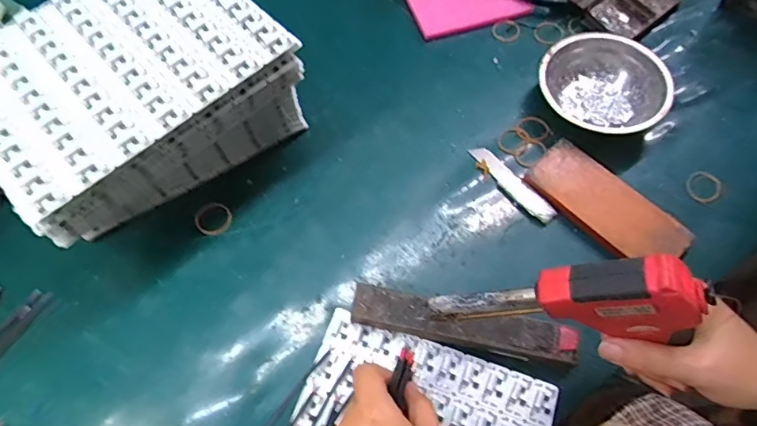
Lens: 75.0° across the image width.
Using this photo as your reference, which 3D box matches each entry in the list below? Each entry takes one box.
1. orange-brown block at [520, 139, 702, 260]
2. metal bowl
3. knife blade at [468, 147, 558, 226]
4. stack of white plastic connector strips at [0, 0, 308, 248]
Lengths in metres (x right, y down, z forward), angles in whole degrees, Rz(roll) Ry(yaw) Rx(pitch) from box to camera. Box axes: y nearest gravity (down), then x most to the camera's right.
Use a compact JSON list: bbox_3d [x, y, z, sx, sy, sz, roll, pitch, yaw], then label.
[{"bbox_3d":[0.218,-0.007,0.477,0.068,0.021,0.150,-39,71,-17],"label":"orange-brown block"},{"bbox_3d":[0.234,-0.130,0.524,0.126,0.041,0.127,0,64,0],"label":"metal bowl"},{"bbox_3d":[0.135,-0.031,0.499,0.021,0.006,0.108,-37,65,-5],"label":"knife blade"},{"bbox_3d":[-0.226,-0.107,0.470,0.243,0.130,0.196,-39,70,-17],"label":"stack of white plastic connector strips"}]

